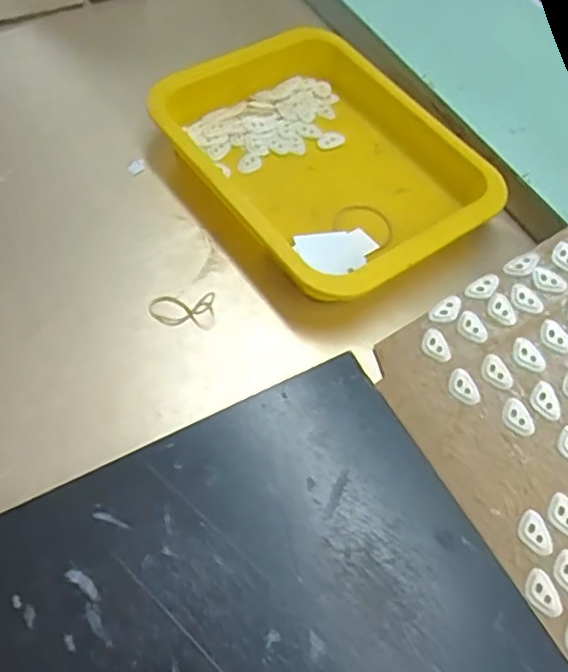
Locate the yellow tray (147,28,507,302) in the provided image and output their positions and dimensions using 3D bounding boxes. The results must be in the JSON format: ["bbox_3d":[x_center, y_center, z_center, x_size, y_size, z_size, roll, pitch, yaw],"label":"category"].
[{"bbox_3d":[0.038,-0.149,0.521,0.214,0.042,0.254,-31,66,-20],"label":"yellow tray"}]

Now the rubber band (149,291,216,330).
[{"bbox_3d":[-0.073,-0.019,0.457,0.047,0.010,0.026,0,59,-4],"label":"rubber band"}]

